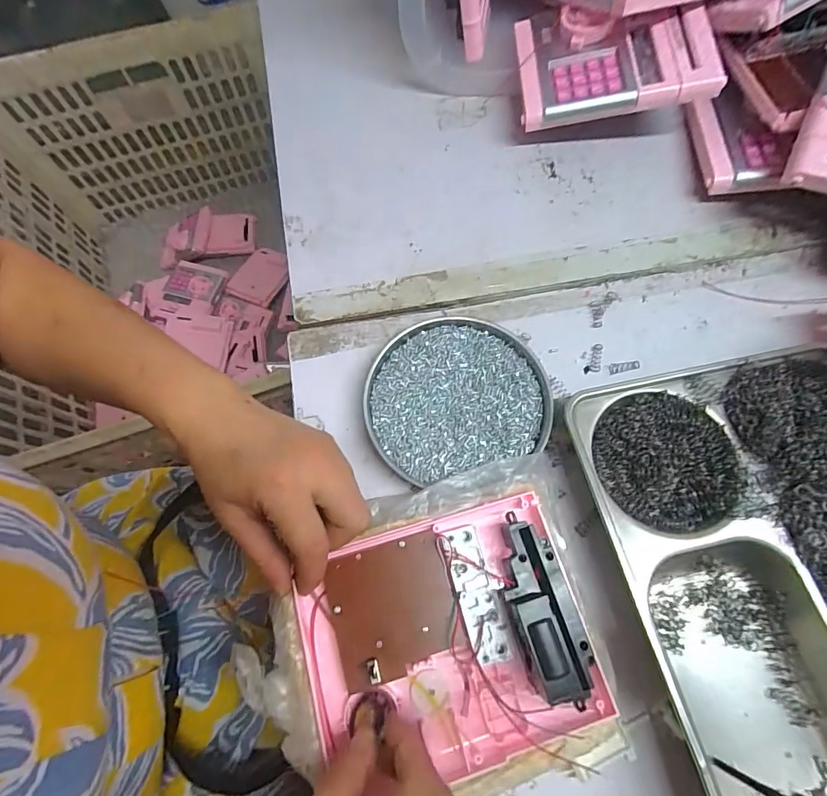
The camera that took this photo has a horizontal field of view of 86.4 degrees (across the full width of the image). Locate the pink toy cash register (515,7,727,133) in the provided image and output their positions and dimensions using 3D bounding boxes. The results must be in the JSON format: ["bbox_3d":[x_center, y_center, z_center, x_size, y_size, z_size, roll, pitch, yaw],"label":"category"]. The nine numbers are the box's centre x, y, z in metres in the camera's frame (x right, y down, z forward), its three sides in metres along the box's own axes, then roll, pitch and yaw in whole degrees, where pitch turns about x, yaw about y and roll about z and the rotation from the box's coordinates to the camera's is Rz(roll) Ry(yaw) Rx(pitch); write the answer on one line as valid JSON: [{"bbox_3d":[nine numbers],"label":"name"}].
[{"bbox_3d":[0.183,-0.310,0.405,0.165,0.030,0.117,-2,74,10],"label":"pink toy cash register"}]

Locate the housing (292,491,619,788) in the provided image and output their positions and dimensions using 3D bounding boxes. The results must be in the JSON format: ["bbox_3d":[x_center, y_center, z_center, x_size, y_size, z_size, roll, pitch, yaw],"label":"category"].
[{"bbox_3d":[0.019,0.141,0.253,0.160,0.039,0.138,-15,71,-5],"label":"housing"}]

